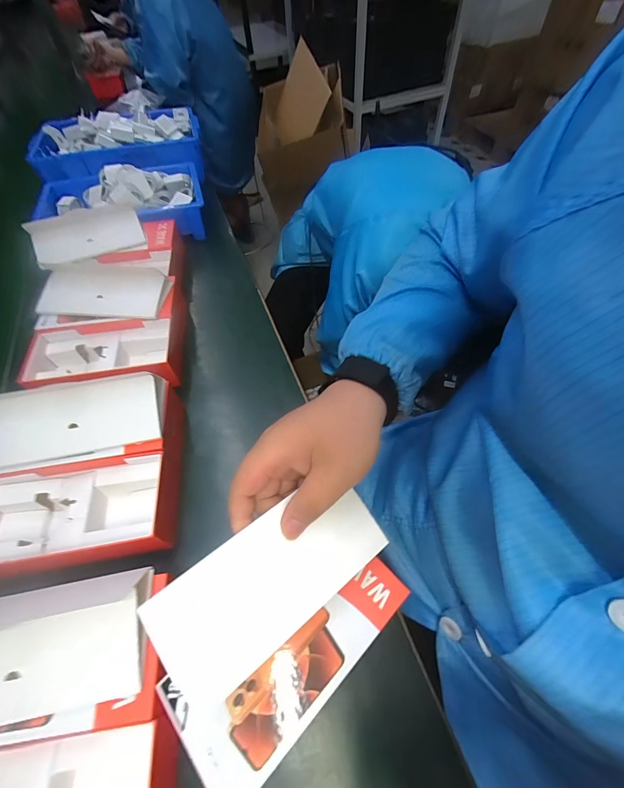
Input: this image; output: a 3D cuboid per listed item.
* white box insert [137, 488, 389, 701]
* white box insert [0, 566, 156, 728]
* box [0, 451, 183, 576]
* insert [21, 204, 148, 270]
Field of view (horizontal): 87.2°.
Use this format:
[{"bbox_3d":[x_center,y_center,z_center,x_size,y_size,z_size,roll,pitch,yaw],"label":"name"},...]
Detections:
[{"bbox_3d":[-0.025,0.128,0.237,0.165,0.006,0.070,-29,80,-24],"label":"white box insert"},{"bbox_3d":[-0.209,0.186,0.235,0.170,0.054,0.085,-10,58,-3],"label":"white box insert"},{"bbox_3d":[-0.236,0.122,0.334,0.186,0.050,0.095,-8,58,-3],"label":"box"},{"bbox_3d":[-0.375,-0.269,0.555,0.167,0.022,0.078,-24,92,-14],"label":"insert"}]

